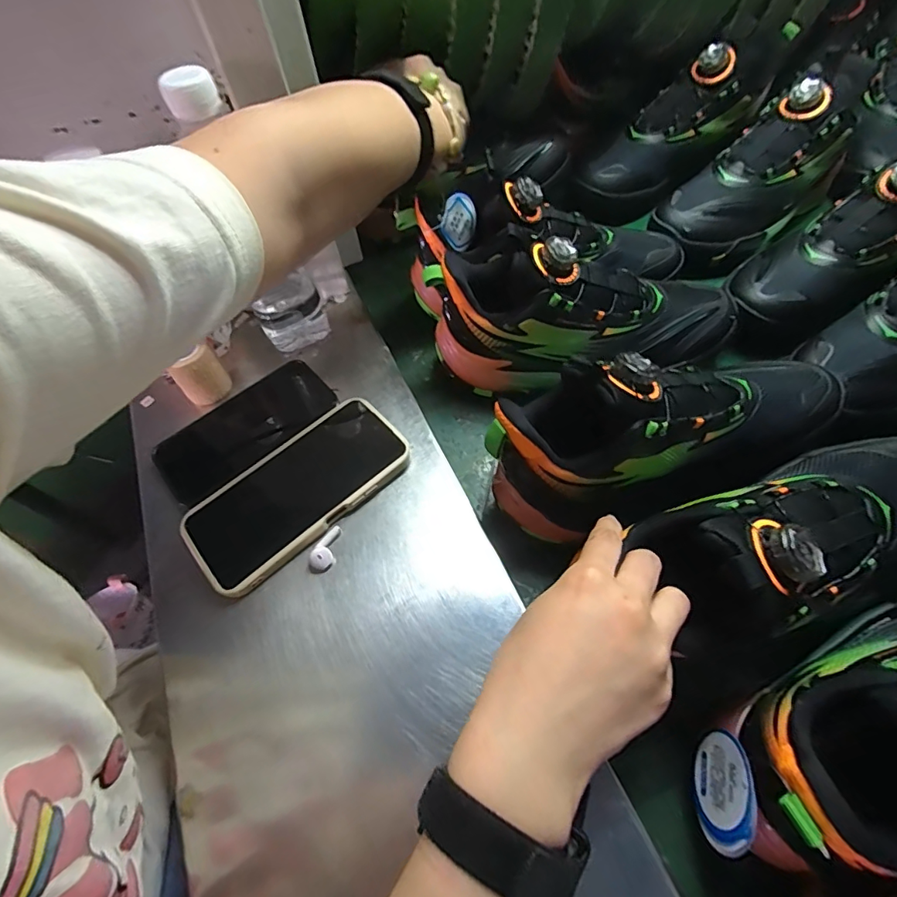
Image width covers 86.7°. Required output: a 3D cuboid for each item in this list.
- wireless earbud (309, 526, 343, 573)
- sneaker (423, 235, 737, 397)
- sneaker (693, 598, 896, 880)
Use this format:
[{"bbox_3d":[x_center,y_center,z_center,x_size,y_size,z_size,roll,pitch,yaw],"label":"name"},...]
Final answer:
[{"bbox_3d":[-0.087,0.073,0.346,0.015,0.013,0.035,10,46,10],"label":"wireless earbud"},{"bbox_3d":[0.119,-0.119,0.418,0.262,0.123,0.093,-2,60,3],"label":"sneaker"},{"bbox_3d":[0.254,0.139,0.249,0.252,0.124,0.096,-18,60,-6],"label":"sneaker"}]

